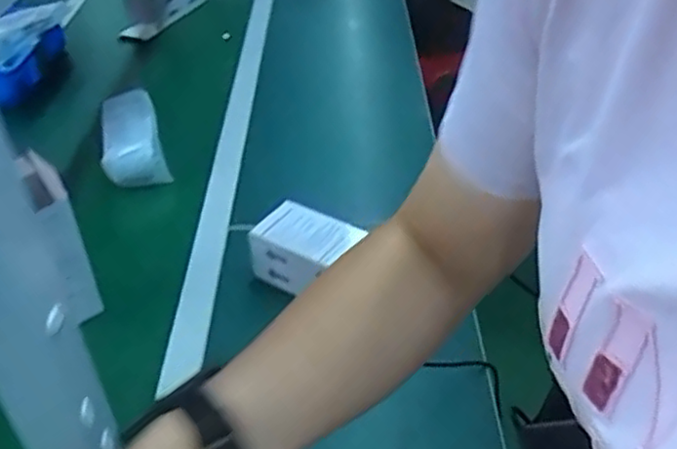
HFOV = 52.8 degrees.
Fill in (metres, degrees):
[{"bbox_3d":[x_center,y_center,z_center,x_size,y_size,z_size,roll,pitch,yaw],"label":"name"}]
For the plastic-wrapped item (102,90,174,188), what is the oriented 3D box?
[{"bbox_3d":[-0.328,-0.141,1.075,0.088,0.074,0.227,-14,39,-14],"label":"plastic-wrapped item"}]

